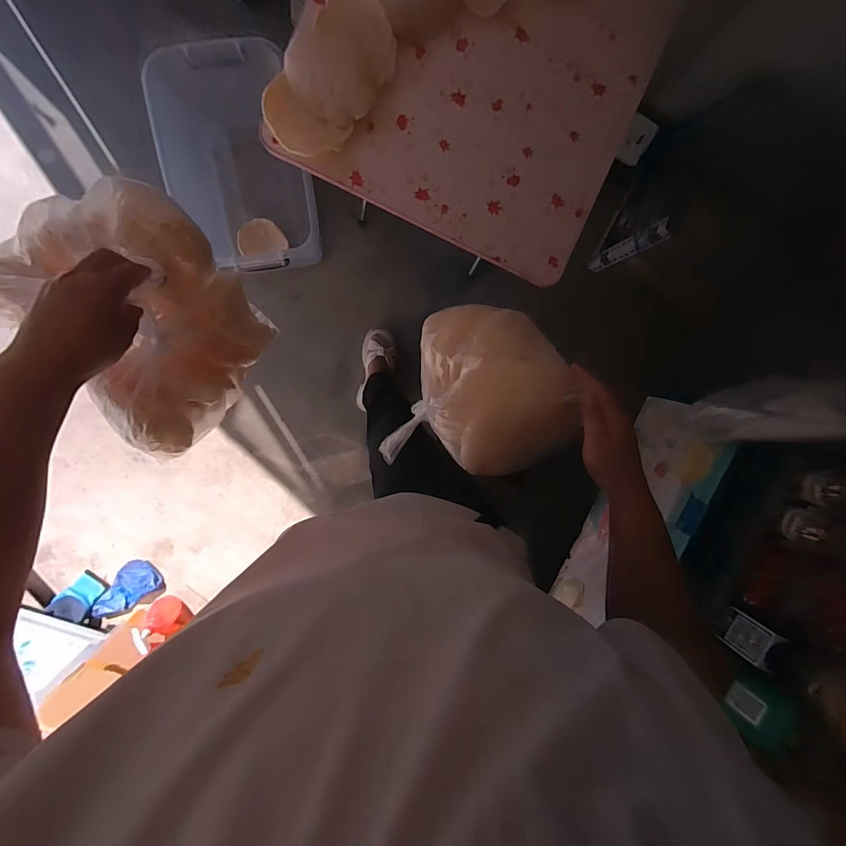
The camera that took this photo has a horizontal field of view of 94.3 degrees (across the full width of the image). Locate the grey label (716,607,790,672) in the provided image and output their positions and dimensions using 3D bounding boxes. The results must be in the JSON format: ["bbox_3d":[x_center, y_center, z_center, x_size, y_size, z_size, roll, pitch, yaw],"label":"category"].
[{"bbox_3d":[0.668,0.443,0.804,0.013,0.086,0.080,14,101,-36],"label":"grey label"}]

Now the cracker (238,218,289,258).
[{"bbox_3d":[-0.456,-0.527,1.118,0.128,0.009,0.131,-6,74,-14],"label":"cracker"}]

